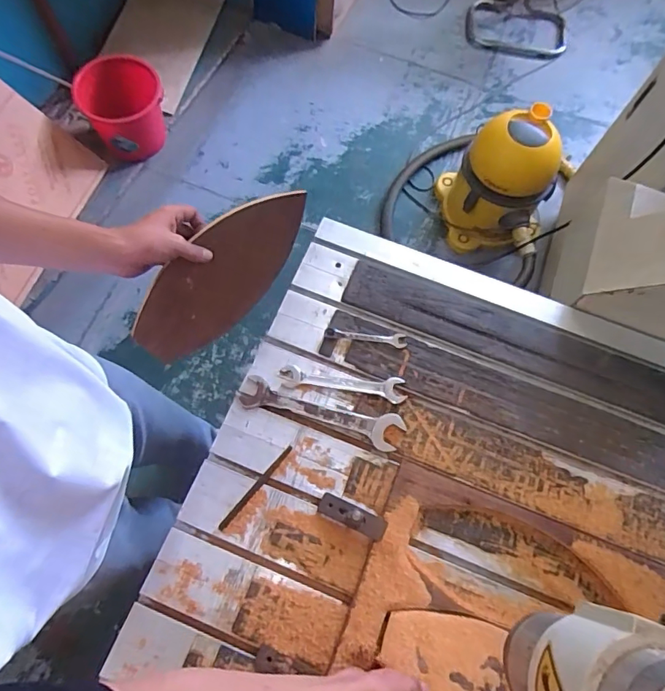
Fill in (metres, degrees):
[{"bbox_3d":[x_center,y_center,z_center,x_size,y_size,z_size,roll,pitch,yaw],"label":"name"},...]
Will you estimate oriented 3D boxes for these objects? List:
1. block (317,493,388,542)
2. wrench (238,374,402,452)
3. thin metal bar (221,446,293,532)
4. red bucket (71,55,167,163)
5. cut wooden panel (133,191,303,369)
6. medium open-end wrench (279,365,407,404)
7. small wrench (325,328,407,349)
[{"bbox_3d":[0.028,0.234,0.660,0.097,0.044,0.032,23,70,8],"label":"block"},{"bbox_3d":[-0.019,0.102,0.731,0.249,0.011,0.053,15,69,5],"label":"wrench"},{"bbox_3d":[-0.110,0.204,0.693,0.011,0.004,0.146,39,73,13],"label":"thin metal bar"},{"bbox_3d":[-0.692,-0.771,1.651,0.261,0.289,0.262,0,68,-1],"label":"red bucket"},{"bbox_3d":[-0.147,-0.093,0.643,0.283,0.017,0.107,-43,108,2],"label":"cut wooden panel"},{"bbox_3d":[0.017,0.057,0.752,0.192,0.005,0.039,9,69,2],"label":"medium open-end wrench"},{"bbox_3d":[0.054,-0.015,0.779,0.130,0.008,0.023,8,68,2],"label":"small wrench"}]

